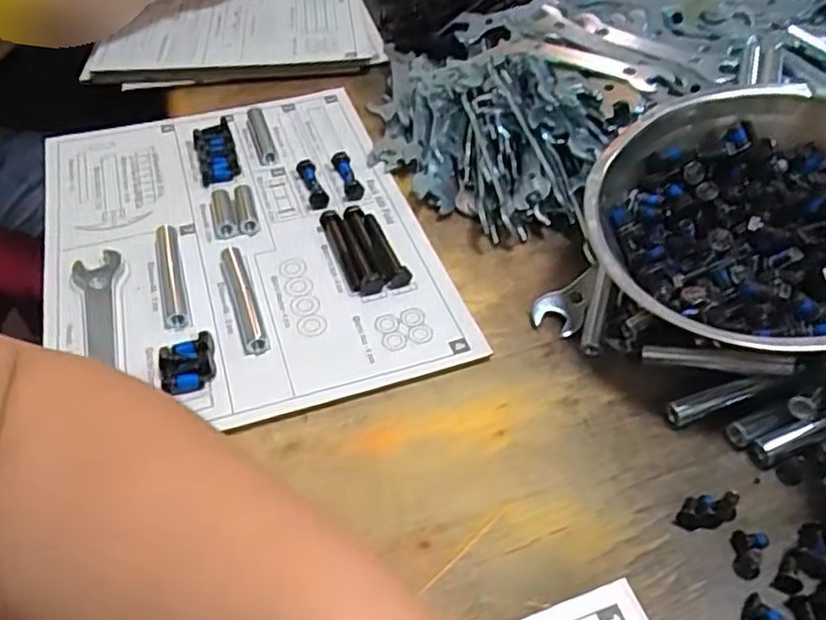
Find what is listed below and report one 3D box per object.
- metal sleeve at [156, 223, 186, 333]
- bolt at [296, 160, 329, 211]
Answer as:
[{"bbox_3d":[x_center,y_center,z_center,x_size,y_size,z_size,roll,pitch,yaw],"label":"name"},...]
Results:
[{"bbox_3d":[-0.175,-0.024,0.497,0.017,0.018,0.096,-12,48,-12],"label":"metal sleeve"},{"bbox_3d":[-0.084,-0.105,0.580,0.015,0.012,0.056,-15,48,-14],"label":"bolt"}]

